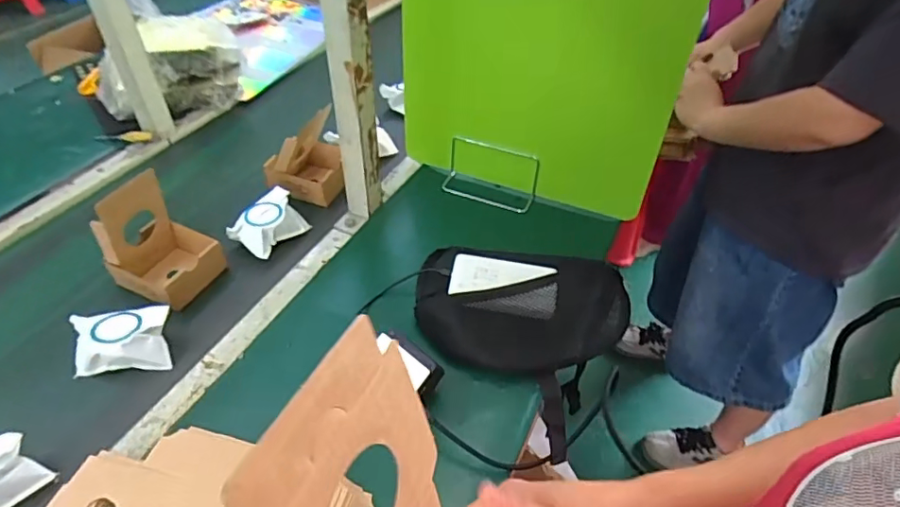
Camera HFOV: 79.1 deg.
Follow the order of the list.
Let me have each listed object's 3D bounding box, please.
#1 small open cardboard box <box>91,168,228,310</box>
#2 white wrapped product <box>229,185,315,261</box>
[{"bbox_3d":[-0.382,-0.018,0.730,0.123,0.149,0.110,19,45,15],"label":"small open cardboard box"},{"bbox_3d":[-0.273,-0.042,0.819,0.078,0.050,0.104,29,48,24],"label":"white wrapped product"}]

